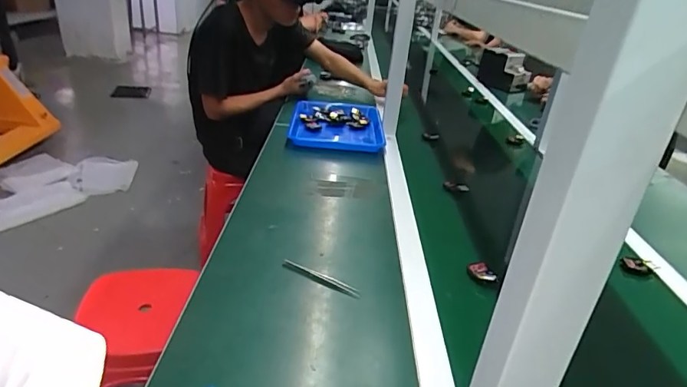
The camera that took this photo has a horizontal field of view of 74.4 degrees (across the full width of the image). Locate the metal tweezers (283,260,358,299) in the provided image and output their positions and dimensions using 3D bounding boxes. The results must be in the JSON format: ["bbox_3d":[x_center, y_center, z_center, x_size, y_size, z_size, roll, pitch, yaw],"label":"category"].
[{"bbox_3d":[-0.034,0.124,0.670,0.128,0.008,0.018,17,29,22],"label":"metal tweezers"}]

